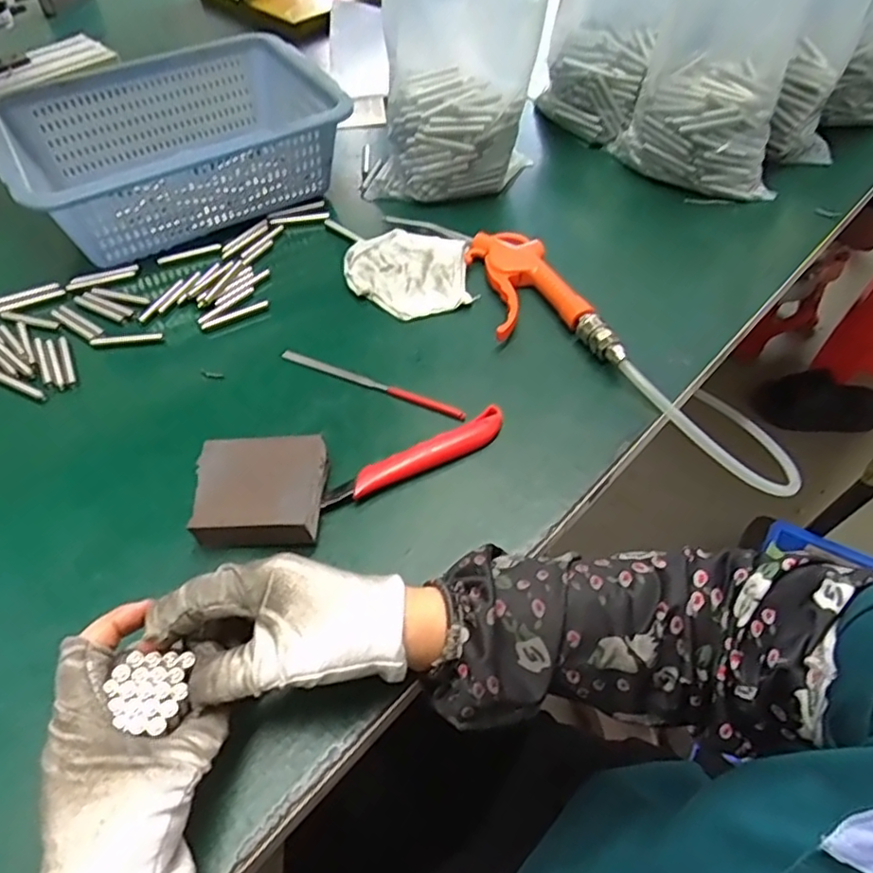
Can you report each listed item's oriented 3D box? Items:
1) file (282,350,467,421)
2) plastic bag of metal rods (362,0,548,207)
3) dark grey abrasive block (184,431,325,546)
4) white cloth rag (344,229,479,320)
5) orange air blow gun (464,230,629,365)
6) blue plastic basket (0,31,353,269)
[{"bbox_3d":[-0.050,-0.041,0.484,0.156,0.005,0.009,21,54,16],"label":"file"},{"bbox_3d":[0.016,-0.323,0.583,0.147,0.195,0.100,13,53,11],"label":"plastic bag of metal rods"},{"bbox_3d":[-0.113,0.038,0.410,0.079,0.030,0.073,1,51,1],"label":"dark grey abrasive block"},{"bbox_3d":[-0.025,-0.147,0.561,0.106,0.021,0.100,-7,52,-5],"label":"white cloth rag"},{"bbox_3d":[0.076,-0.113,0.523,0.075,0.026,0.177,-15,53,-11],"label":"orange air blow gun"},{"bbox_3d":[-0.260,-0.291,0.628,0.287,0.095,0.214,-24,55,-17],"label":"blue plastic basket"}]

